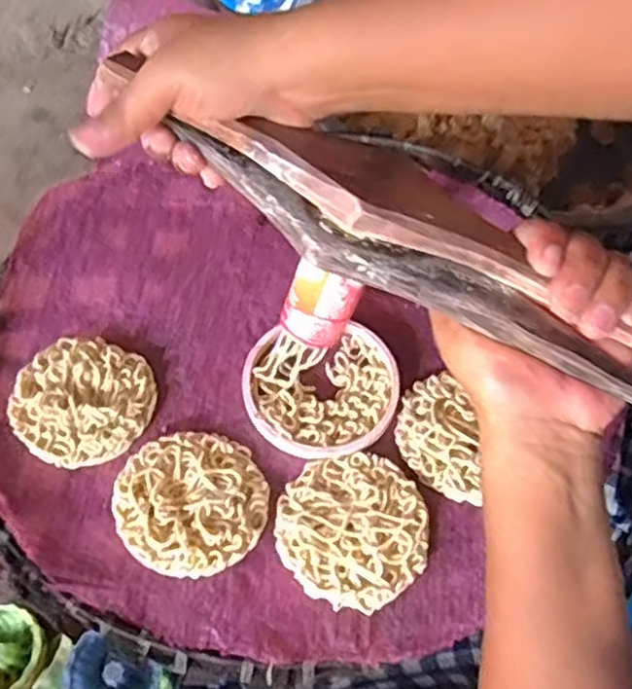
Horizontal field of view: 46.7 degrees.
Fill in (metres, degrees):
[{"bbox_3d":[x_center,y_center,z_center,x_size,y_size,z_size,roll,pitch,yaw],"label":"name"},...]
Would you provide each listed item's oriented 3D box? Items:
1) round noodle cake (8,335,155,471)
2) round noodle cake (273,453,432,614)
[{"bbox_3d":[-0.130,0.030,0.407,0.075,0.011,0.073,19,60,10],"label":"round noodle cake"},{"bbox_3d":[0.019,0.092,0.373,0.074,0.009,0.076,0,59,-1],"label":"round noodle cake"}]

